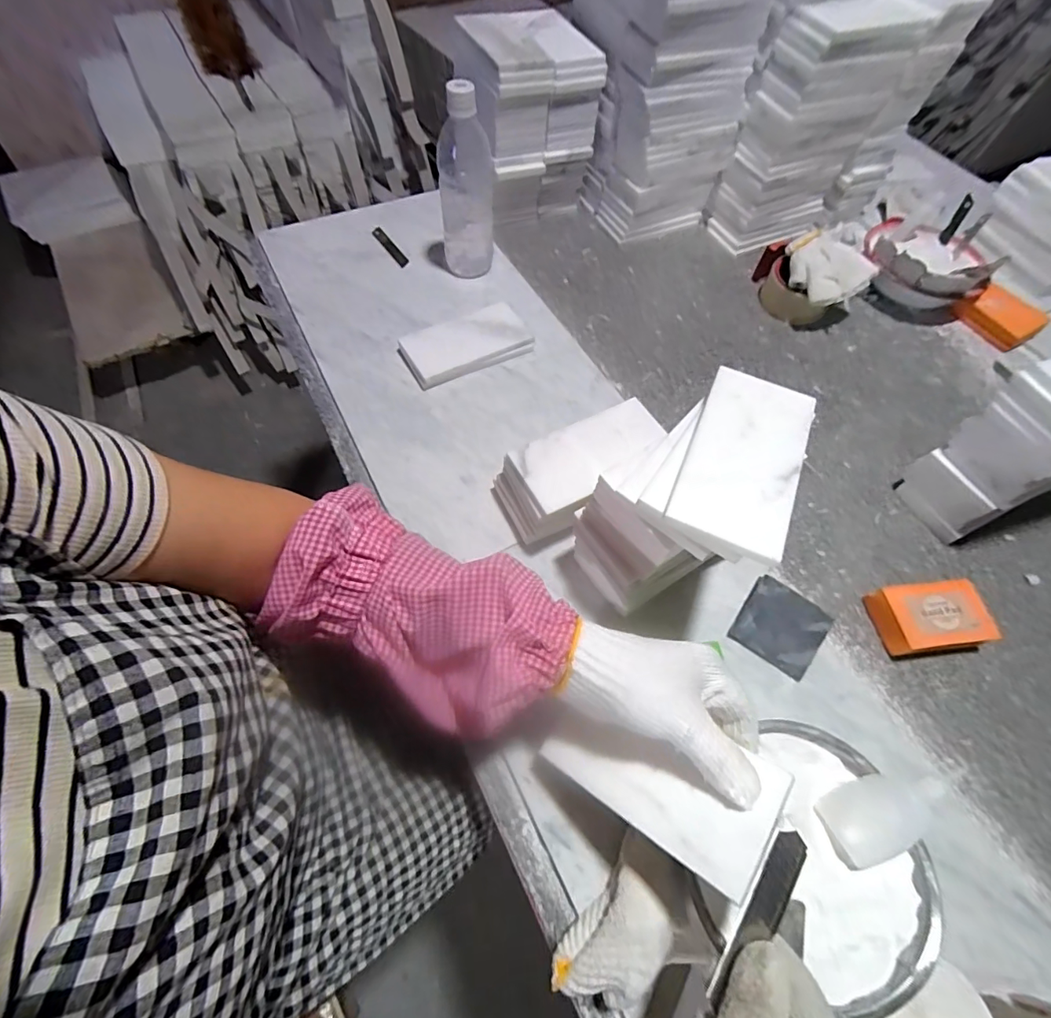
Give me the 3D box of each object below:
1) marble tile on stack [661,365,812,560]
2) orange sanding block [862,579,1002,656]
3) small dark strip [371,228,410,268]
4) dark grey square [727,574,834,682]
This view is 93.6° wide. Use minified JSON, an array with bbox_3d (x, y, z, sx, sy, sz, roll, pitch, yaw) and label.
[{"bbox_3d":[0.155,-0.038,0.349,0.075,0.011,0.148,25,60,10],"label":"marble tile on stack"},{"bbox_3d":[0.381,0.103,0.466,0.098,0.033,0.058,-5,60,-8],"label":"orange sanding block"},{"bbox_3d":[-0.194,-0.374,0.705,0.016,0.009,0.093,-28,65,-20],"label":"small dark strip"},{"bbox_3d":[0.231,0.106,0.446,0.069,0.009,0.069,33,76,16],"label":"dark grey square"}]

